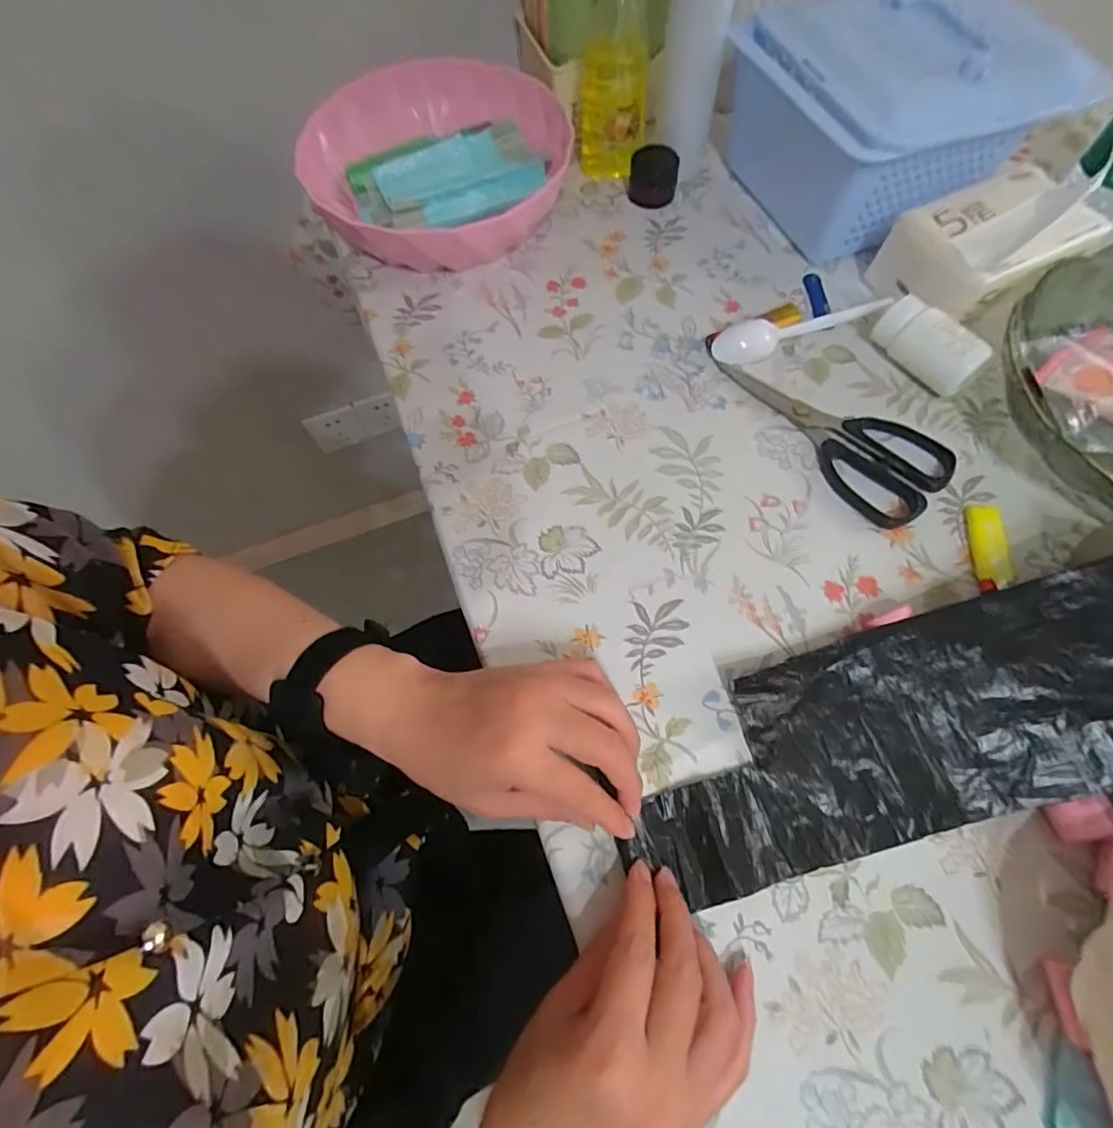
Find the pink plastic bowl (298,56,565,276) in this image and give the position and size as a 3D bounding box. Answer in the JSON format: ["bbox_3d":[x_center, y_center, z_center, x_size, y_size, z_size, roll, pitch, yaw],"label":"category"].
[{"bbox_3d":[-0.110,-0.361,0.500,0.225,0.068,0.241,-1,67,2],"label":"pink plastic bowl"}]

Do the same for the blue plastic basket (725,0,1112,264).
[{"bbox_3d":[0.262,-0.374,0.457,0.165,0.125,0.196,-22,68,-6],"label":"blue plastic basket"}]

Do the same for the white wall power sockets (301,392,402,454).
[{"bbox_3d":[-0.343,-0.239,0.922,0.150,0.097,0.017,-17,67,-4],"label":"white wall power sockets"}]

